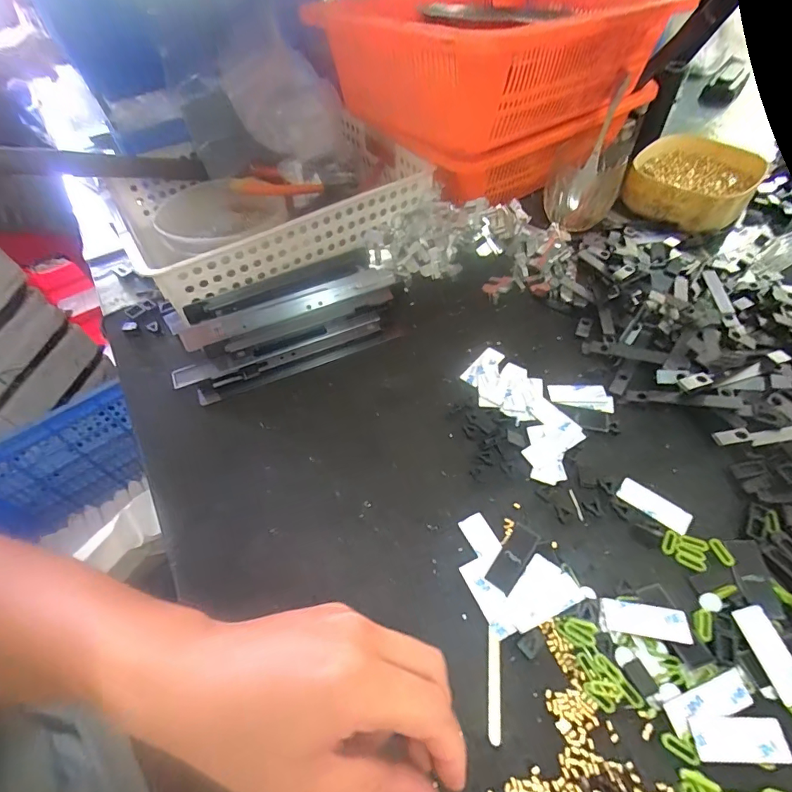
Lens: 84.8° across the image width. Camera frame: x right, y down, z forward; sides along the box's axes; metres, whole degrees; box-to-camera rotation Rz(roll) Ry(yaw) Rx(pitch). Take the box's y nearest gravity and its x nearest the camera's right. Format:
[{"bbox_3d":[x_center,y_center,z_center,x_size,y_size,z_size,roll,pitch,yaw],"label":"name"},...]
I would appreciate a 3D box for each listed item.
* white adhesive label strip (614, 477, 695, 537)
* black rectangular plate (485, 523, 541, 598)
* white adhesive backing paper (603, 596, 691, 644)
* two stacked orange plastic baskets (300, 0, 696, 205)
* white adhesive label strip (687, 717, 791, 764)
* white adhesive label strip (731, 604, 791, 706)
[{"bbox_3d":[0.198,0.083,0.332,0.052,0.004,0.021,33,62,25],"label":"white adhesive label strip"},{"bbox_3d":[0.085,0.117,0.313,0.020,0.004,0.050,30,61,24],"label":"black rectangular plate"},{"bbox_3d":[0.162,0.147,0.283,0.051,0.005,0.020,6,54,8],"label":"white adhesive backing paper"},{"bbox_3d":[0.123,-0.411,0.557,0.364,0.191,0.300,-32,57,-18],"label":"two stacked orange plastic baskets"},{"bbox_3d":[0.195,0.195,0.246,0.051,0.004,0.020,-2,53,3],"label":"white adhesive label strip"},{"bbox_3d":[0.232,0.158,0.267,0.021,0.005,0.050,-10,53,-3],"label":"white adhesive label strip"}]

